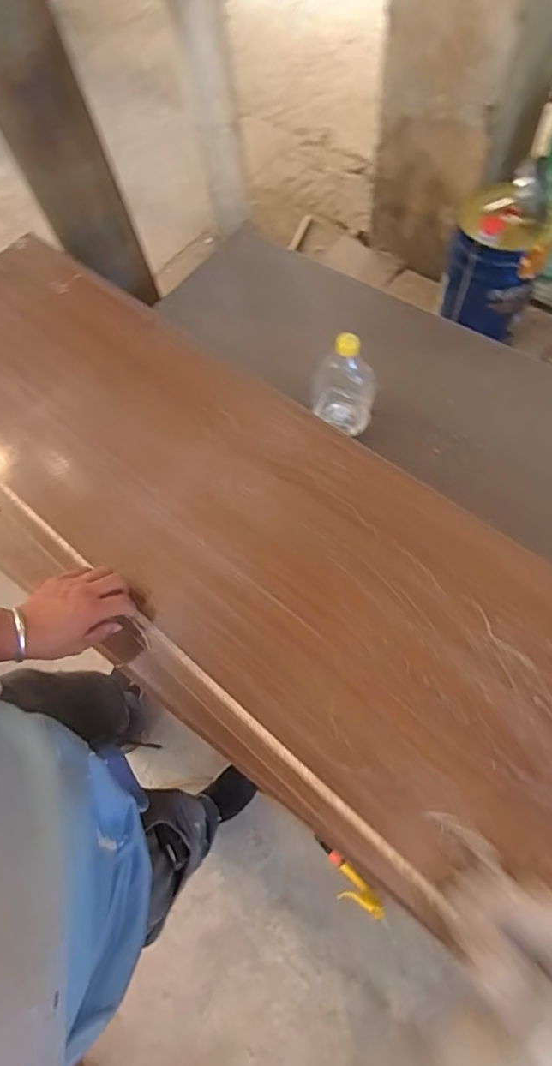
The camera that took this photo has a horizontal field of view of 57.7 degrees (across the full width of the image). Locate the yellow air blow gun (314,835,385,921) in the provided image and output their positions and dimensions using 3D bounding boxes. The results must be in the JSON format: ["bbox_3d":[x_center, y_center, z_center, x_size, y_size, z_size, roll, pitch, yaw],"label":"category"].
[{"bbox_3d":[0.156,0.797,1.148,0.202,0.031,0.066,41,76,20],"label":"yellow air blow gun"}]

